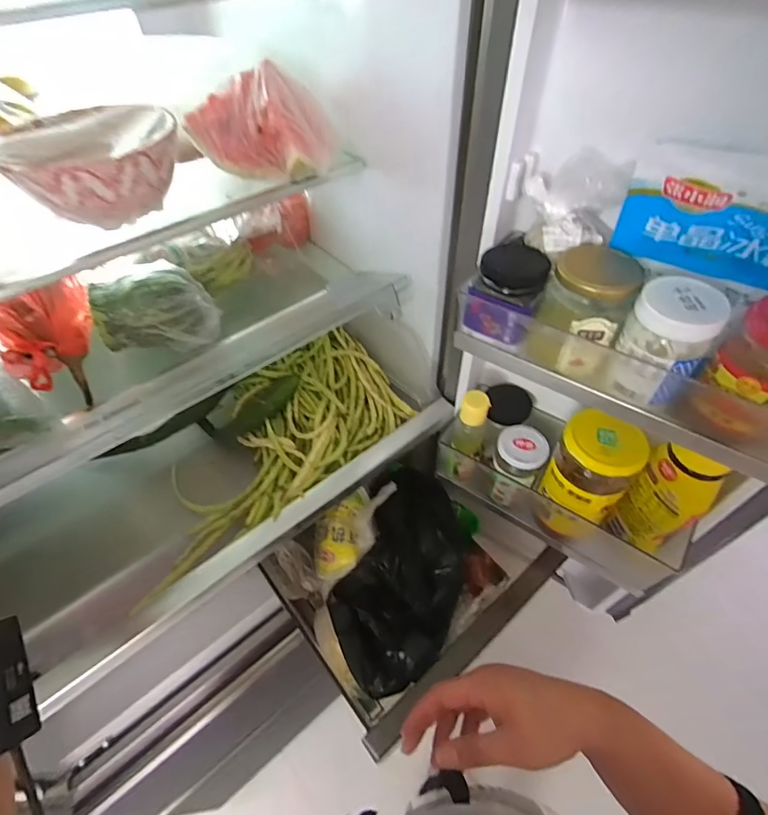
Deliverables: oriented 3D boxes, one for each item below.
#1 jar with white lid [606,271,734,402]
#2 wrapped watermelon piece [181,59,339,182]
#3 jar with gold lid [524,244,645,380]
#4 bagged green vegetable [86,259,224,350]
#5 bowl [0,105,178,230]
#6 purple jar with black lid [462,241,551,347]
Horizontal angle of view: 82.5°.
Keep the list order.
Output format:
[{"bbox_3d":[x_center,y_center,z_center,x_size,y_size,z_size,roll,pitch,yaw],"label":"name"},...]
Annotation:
[{"bbox_3d":[0.217,-0.049,0.340,0.058,0.086,0.054,31,57,25],"label":"jar with white lid"},{"bbox_3d":[-0.127,-0.306,0.471,0.139,0.086,0.084,18,52,17],"label":"wrapped watermelon piece"},{"bbox_3d":[0.169,-0.084,0.373,0.066,0.090,0.073,22,54,19],"label":"jar with gold lid"},{"bbox_3d":[-0.283,-0.126,0.552,0.118,0.086,0.092,-3,49,-1],"label":"bagged green vegetable"},{"bbox_3d":[-0.283,-0.237,0.433,0.156,0.060,0.144,-1,49,1],"label":"bowl"},{"bbox_3d":[0.116,-0.106,0.400,0.062,0.072,0.066,29,56,24],"label":"purple jar with black lid"}]

